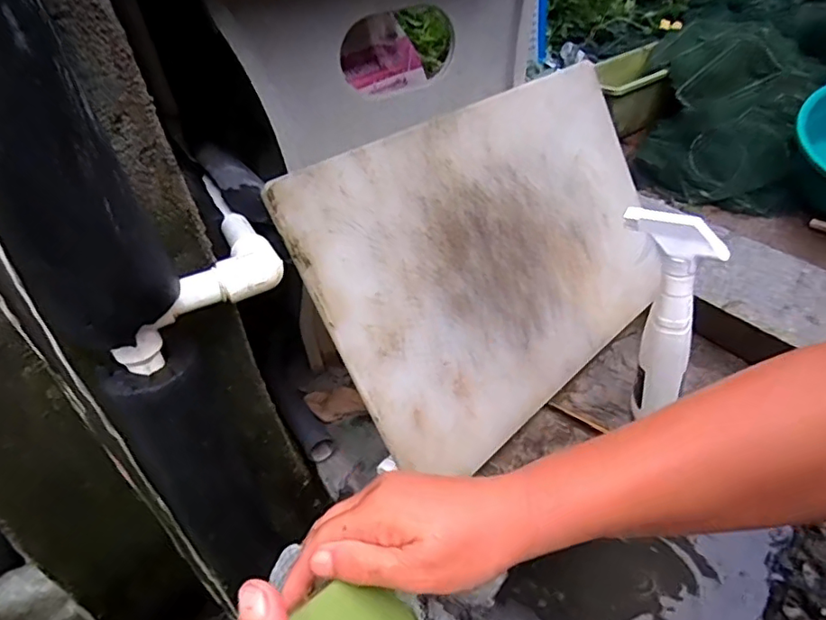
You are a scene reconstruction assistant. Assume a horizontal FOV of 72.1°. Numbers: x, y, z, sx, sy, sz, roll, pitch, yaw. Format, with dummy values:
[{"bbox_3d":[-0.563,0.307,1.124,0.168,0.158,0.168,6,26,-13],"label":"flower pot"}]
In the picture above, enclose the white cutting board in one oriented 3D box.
[{"bbox_3d":[0.123,-0.073,0.682,0.526,0.355,0.026,-33,14,-35],"label":"white cutting board"}]

